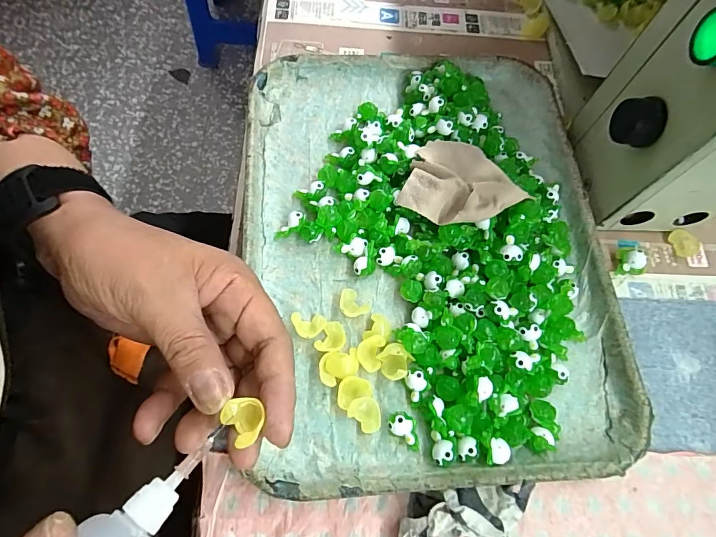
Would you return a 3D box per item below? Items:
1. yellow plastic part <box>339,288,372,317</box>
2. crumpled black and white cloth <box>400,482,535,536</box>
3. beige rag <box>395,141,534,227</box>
[{"bbox_3d":[-0.002,0.025,0.293,0.021,0.010,0.020,10,71,1],"label":"yellow plastic part"},{"bbox_3d":[0.062,0.148,0.243,0.085,0.031,0.038,-13,72,-7],"label":"crumpled black and white cloth"},{"bbox_3d":[0.071,-0.057,0.306,0.066,0.029,0.078,-41,77,-15],"label":"beige rag"}]

